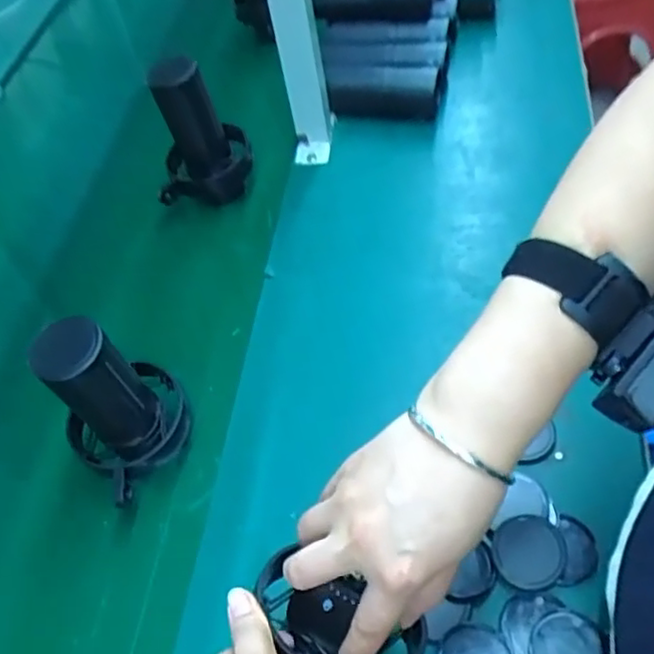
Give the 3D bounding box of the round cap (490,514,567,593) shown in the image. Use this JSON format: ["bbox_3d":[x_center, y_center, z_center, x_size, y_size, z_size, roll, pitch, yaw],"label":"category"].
[{"bbox_3d":[0.145,0.161,0.480,0.050,0.011,0.049,-2,53,3],"label":"round cap"}]

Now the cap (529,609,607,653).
[{"bbox_3d":[0.160,0.216,0.442,0.047,0.007,0.051,-2,53,3],"label":"cap"}]

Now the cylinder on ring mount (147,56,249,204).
[{"bbox_3d":[-0.140,-0.214,0.729,0.097,0.143,0.081,-7,53,-1],"label":"cylinder on ring mount"}]

